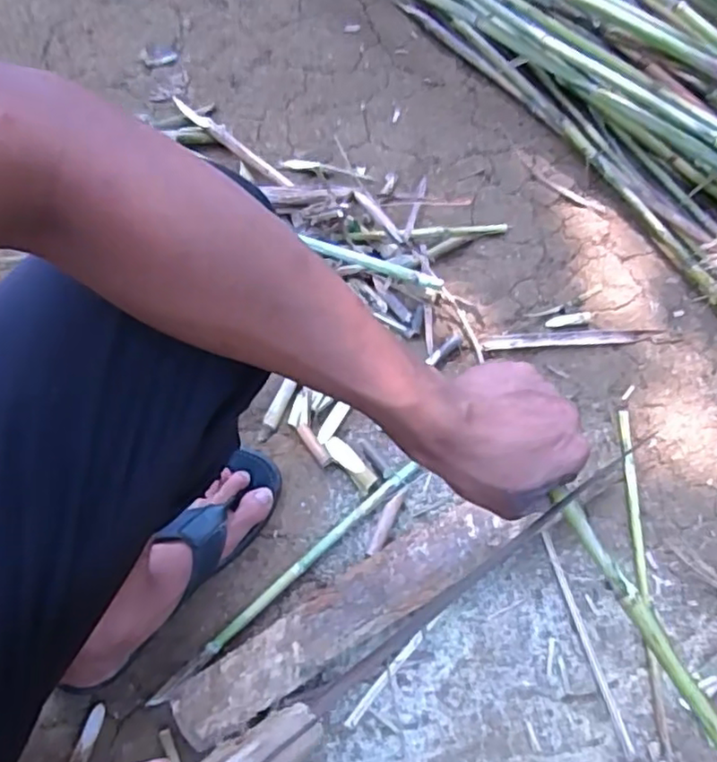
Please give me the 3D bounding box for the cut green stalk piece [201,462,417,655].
[{"bbox_3d":[-0.042,0.179,0.677,0.277,0.011,0.014,-39,74,-15],"label":"cut green stalk piece"}]

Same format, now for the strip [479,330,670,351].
[{"bbox_3d":[0.258,-0.051,0.783,0.211,0.004,0.019,-3,69,-2],"label":"strip"}]

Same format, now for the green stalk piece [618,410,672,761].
[{"bbox_3d":[0.299,0.211,0.683,0.017,0.008,0.373,2,69,0],"label":"green stalk piece"}]

